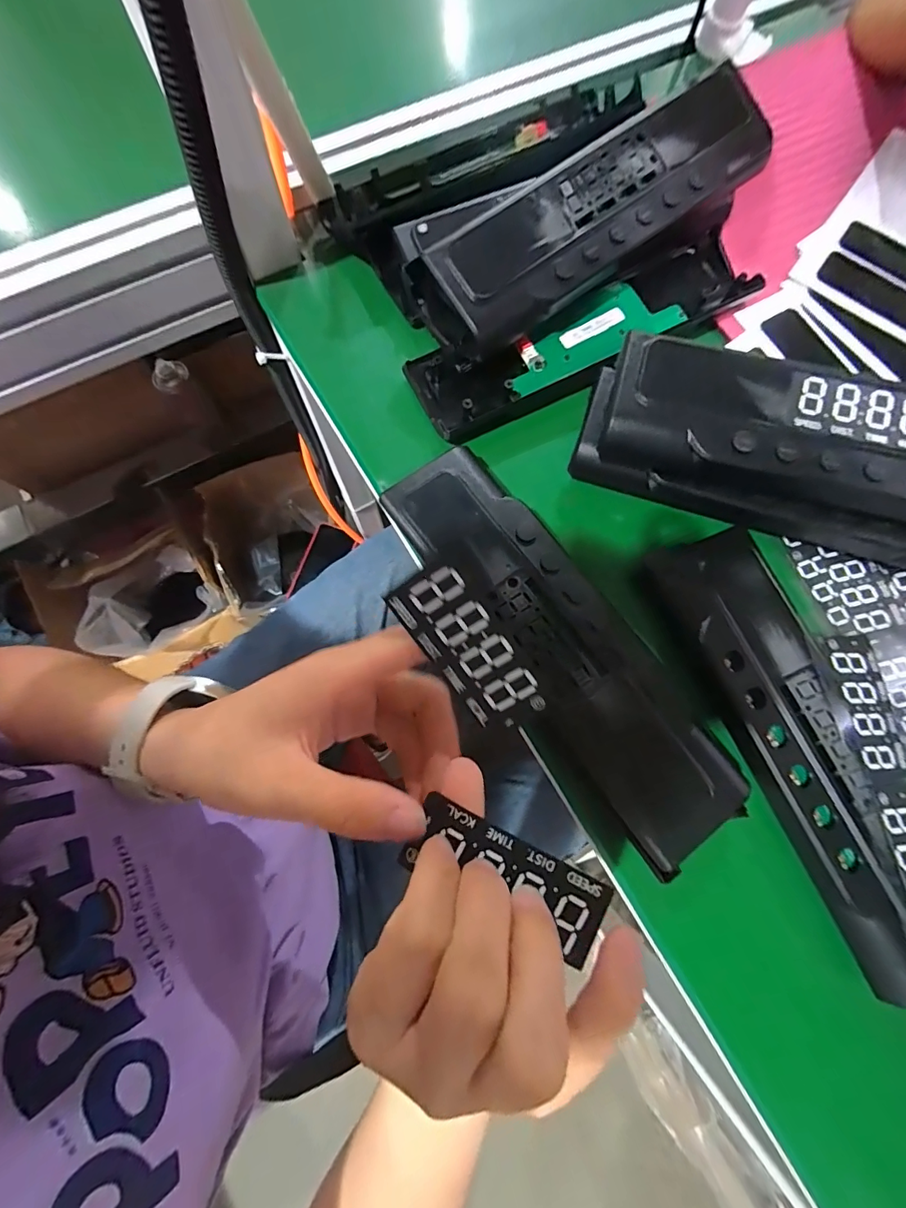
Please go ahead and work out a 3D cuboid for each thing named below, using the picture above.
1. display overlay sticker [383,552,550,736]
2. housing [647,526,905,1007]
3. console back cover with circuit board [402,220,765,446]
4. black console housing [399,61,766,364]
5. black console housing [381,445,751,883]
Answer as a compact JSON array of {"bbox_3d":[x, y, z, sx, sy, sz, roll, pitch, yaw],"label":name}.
[{"bbox_3d":[0.007,0.018,0.181,0.033,0.004,0.074,-34,95,6],"label":"display overlay sticker"},{"bbox_3d":[0.183,0.075,0.243,0.064,0.024,0.237,-19,78,-6],"label":"housing"},{"bbox_3d":[0.088,-0.186,0.311,0.239,0.030,0.066,-26,79,-8],"label":"console back cover with circuit board"},{"bbox_3d":[0.098,-0.241,0.292,0.249,0.052,0.067,-34,80,-9],"label":"black console housing"},{"bbox_3d":[0.055,0.021,0.254,0.065,0.033,0.244,-36,80,-9],"label":"black console housing"}]

